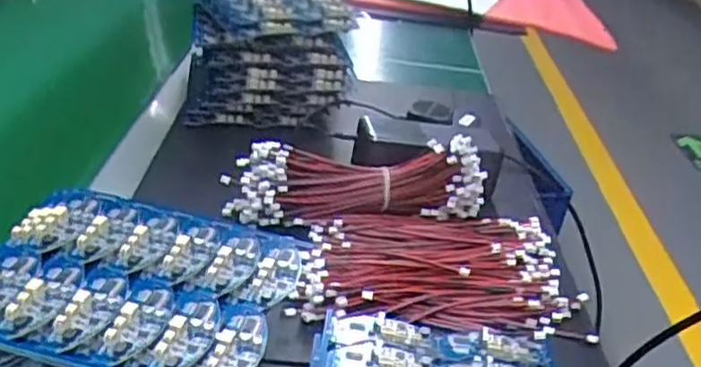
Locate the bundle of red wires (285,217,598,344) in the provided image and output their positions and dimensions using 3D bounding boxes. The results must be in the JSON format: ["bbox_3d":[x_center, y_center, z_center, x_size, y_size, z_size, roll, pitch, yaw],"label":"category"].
[{"bbox_3d":[0.067,0.063,0.532,0.207,0.023,0.133,5,30,-4],"label":"bundle of red wires"}]

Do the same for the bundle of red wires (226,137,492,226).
[{"bbox_3d":[0.008,-0.002,0.574,0.215,0.060,0.040,-2,32,-12],"label":"bundle of red wires"}]

